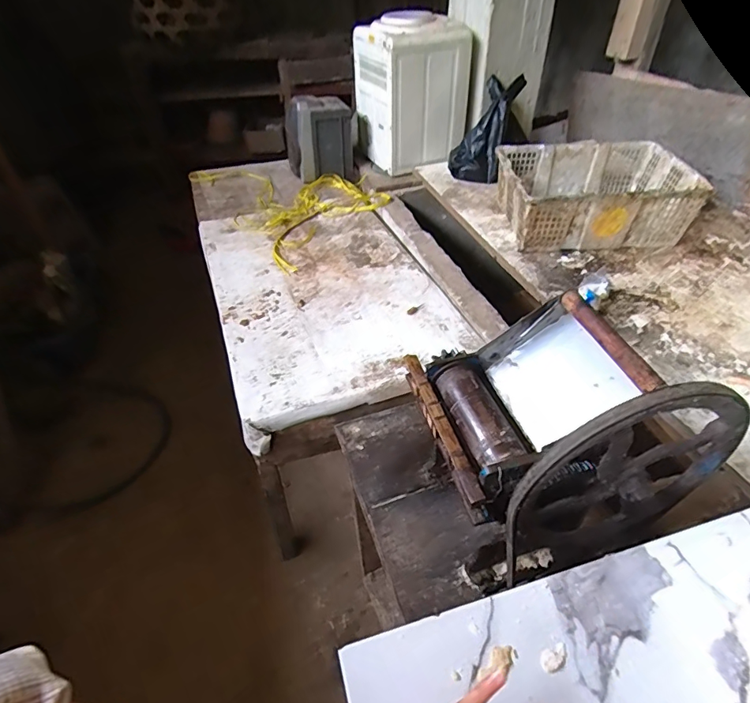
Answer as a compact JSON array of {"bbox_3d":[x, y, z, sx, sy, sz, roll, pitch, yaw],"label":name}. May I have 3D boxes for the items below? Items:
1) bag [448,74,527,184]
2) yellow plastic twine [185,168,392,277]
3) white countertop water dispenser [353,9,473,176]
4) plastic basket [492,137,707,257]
[{"bbox_3d":[0.361,-0.724,1.475,0.182,0.340,0.097,33,17,32],"label":"bag"},{"bbox_3d":[-0.268,-0.535,1.570,0.487,0.024,0.763,-27,48,-24],"label":"yellow plastic twine"},{"bbox_3d":[0.125,-0.913,1.601,0.313,0.409,0.304,-16,44,-13],"label":"white countertop water dispenser"},{"bbox_3d":[0.599,-0.433,1.277,0.474,0.166,0.339,-2,43,2],"label":"plastic basket"}]

